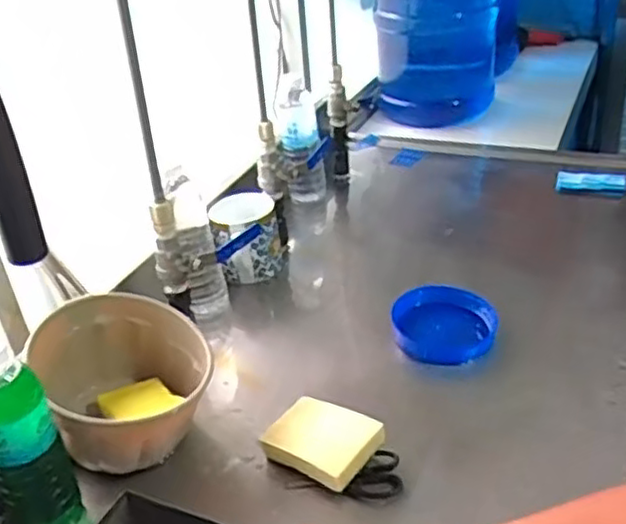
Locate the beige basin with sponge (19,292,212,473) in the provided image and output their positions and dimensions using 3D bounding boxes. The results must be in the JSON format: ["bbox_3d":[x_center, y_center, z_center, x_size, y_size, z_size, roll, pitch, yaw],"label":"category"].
[{"bbox_3d":[-0.184,0.118,0.699,0.159,0.111,0.148,-5,33,3],"label":"beige basin with sponge"}]

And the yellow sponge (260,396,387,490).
[{"bbox_3d":[0.008,0.173,0.681,0.096,0.020,0.080,16,45,34],"label":"yellow sponge"}]

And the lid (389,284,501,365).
[{"bbox_3d":[0.159,0.074,0.847,0.117,0.032,0.114,-5,33,3],"label":"lid"}]

